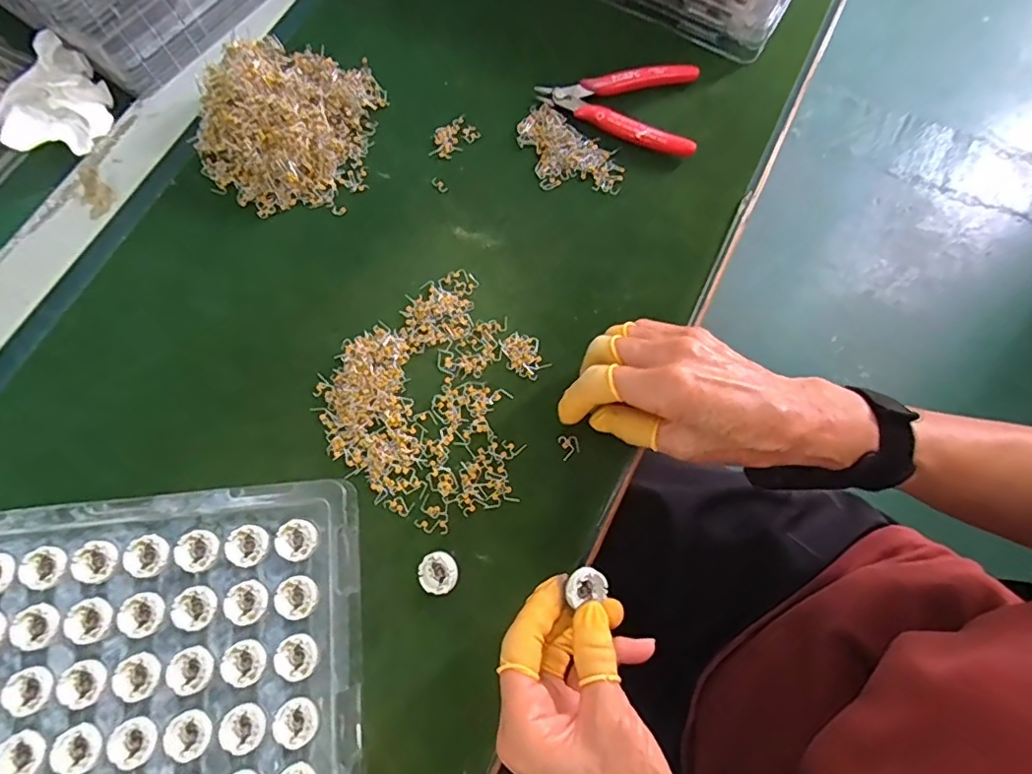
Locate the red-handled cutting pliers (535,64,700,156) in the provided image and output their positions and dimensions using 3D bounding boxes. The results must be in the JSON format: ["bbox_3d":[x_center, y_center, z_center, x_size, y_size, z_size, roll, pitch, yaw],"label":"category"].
[{"bbox_3d":[0.084,-0.225,0.430,0.122,0.009,0.077,19,73,6],"label":"red-handled cutting pliers"}]

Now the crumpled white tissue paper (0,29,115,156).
[{"bbox_3d":[-0.331,-0.202,0.404,0.057,0.036,0.086,24,73,7],"label":"crumpled white tissue paper"}]

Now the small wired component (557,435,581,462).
[{"bbox_3d":[0.034,0.037,0.356,0.012,0.004,0.015,-19,73,-6],"label":"small wired component"}]

